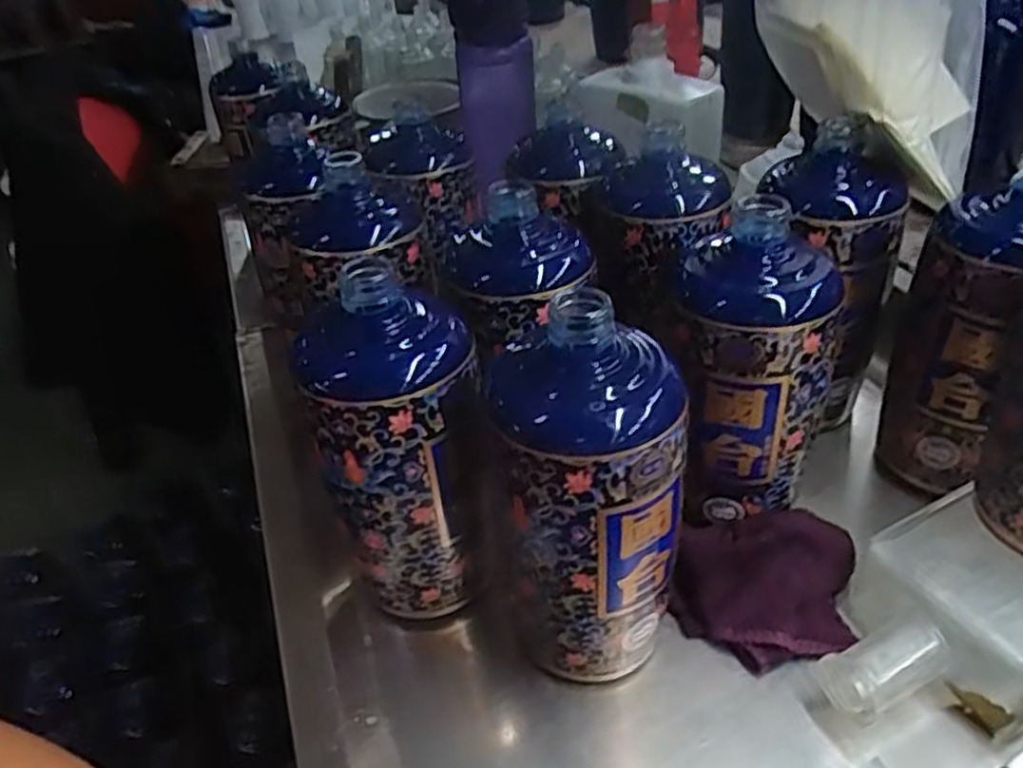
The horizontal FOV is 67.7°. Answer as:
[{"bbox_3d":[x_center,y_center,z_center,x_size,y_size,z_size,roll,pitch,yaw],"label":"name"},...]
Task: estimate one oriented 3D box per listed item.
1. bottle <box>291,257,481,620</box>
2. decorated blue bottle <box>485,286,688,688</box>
[{"bbox_3d":[-0.050,0.032,0.367,0.074,0.173,0.067,-15,37,-8],"label":"bottle"},{"bbox_3d":[0.032,0.052,0.330,0.081,0.176,0.065,-2,38,9],"label":"decorated blue bottle"}]

